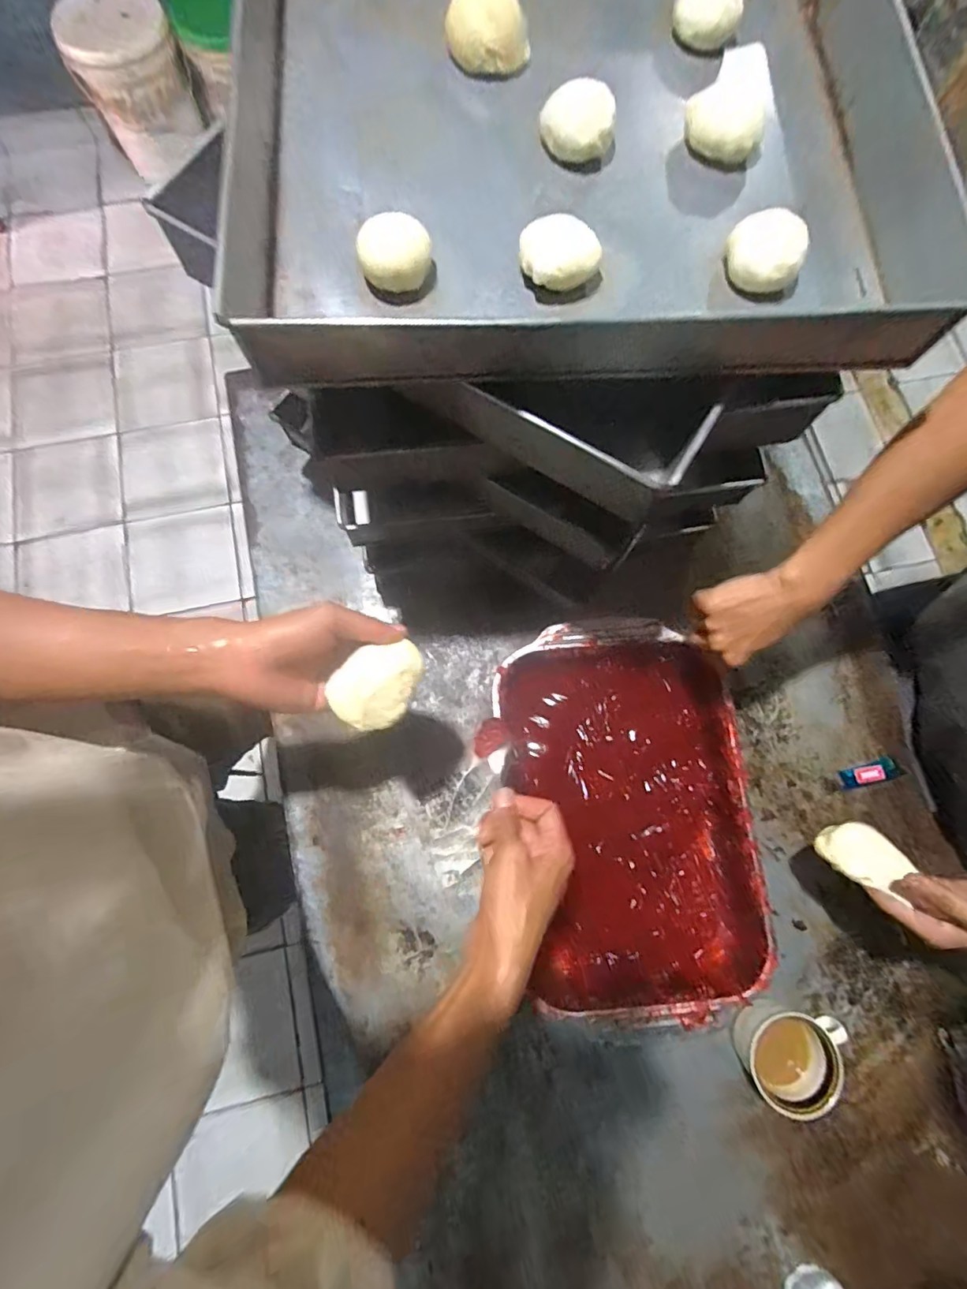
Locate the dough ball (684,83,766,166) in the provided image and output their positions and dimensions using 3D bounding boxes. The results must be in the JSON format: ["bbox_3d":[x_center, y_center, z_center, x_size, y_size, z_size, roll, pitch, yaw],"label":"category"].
[{"bbox_3d":[0.183,-0.396,0.393,0.052,0.031,0.046,8,76,0],"label":"dough ball"}]

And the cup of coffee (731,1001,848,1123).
[{"bbox_3d":[0.326,0.432,0.555,0.069,0.069,0.108,41,79,8],"label":"cup of coffee"}]

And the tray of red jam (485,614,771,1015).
[{"bbox_3d":[0.157,0.184,0.604,0.275,0.075,0.414,-7,77,-3],"label":"tray of red jam"}]

